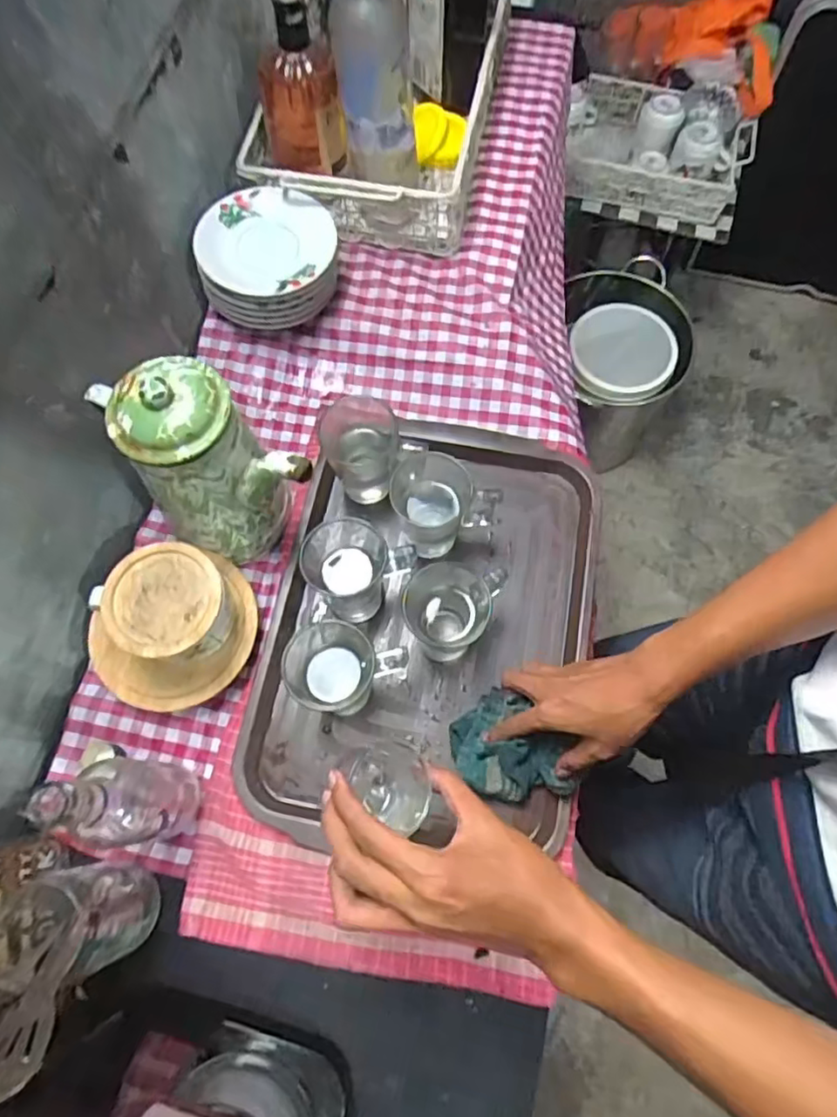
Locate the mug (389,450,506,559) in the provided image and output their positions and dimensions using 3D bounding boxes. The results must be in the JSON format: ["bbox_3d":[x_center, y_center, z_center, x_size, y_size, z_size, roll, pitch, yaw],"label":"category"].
[{"bbox_3d":[0.020,-0.044,0.605,0.106,0.097,0.087,14,70,6],"label":"mug"}]

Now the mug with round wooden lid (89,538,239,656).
[{"bbox_3d":[-0.215,0.044,0.550,0.097,0.071,0.096,0,69,1],"label":"mug with round wooden lid"}]

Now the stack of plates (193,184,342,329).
[{"bbox_3d":[-0.161,-0.326,0.683,0.142,0.073,0.135,-1,69,1],"label":"stack of plates"}]

